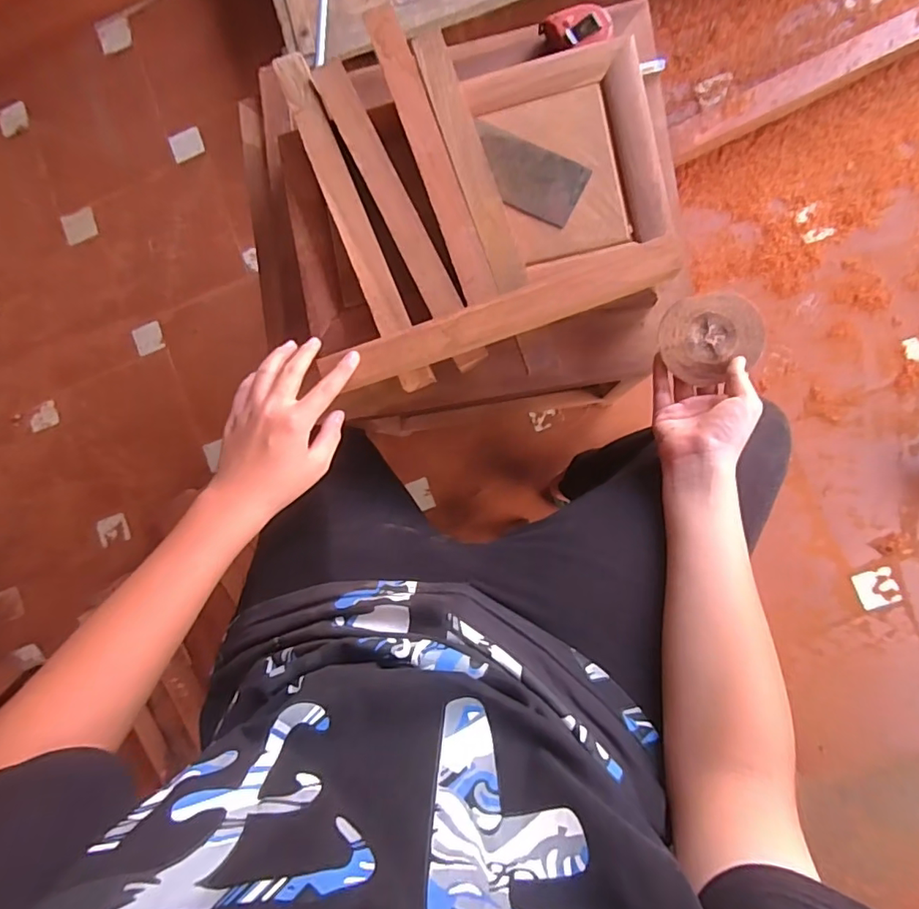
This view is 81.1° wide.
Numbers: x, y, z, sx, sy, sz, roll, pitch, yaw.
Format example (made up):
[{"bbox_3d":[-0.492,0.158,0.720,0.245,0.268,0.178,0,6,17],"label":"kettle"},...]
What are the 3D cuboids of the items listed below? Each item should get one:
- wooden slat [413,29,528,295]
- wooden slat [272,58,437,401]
[{"bbox_3d":[0.010,-0.283,0.512,0.033,0.009,0.263,-19,84,6],"label":"wooden slat"},{"bbox_3d":[-0.107,-0.235,0.537,0.034,0.017,0.361,-22,84,6],"label":"wooden slat"}]

